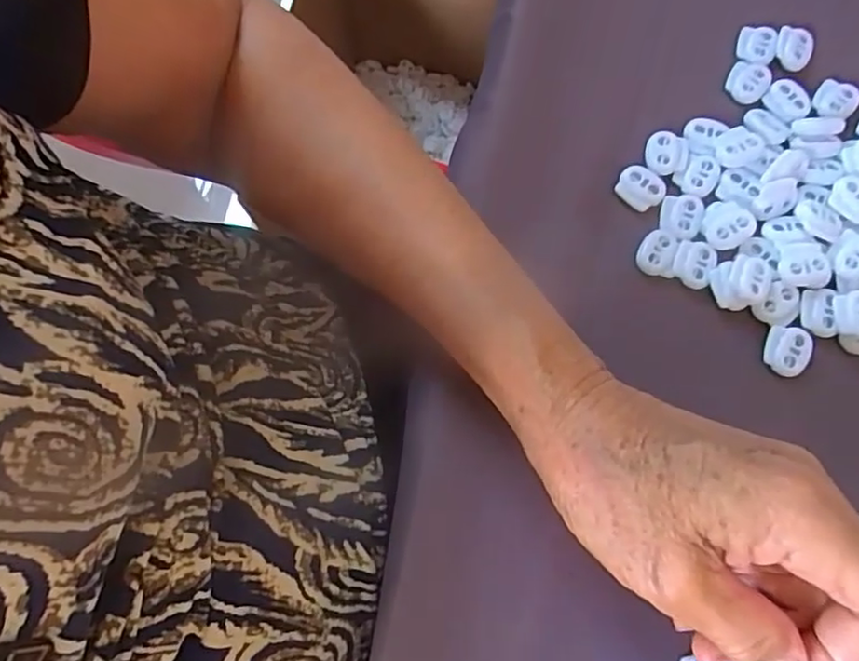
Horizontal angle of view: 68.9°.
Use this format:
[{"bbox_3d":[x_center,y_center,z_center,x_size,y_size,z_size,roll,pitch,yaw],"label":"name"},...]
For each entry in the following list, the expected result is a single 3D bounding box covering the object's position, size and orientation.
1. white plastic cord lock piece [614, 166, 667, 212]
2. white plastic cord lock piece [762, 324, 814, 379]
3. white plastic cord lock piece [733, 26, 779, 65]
[{"bbox_3d":[0.100,-0.068,0.296,0.021,0.005,0.018,34,78,8],"label":"white plastic cord lock piece"},{"bbox_3d":[0.158,0.009,0.275,0.020,0.004,0.022,21,77,5],"label":"white plastic cord lock piece"},{"bbox_3d":[0.165,-0.144,0.314,0.019,0.004,0.019,17,76,4],"label":"white plastic cord lock piece"}]

